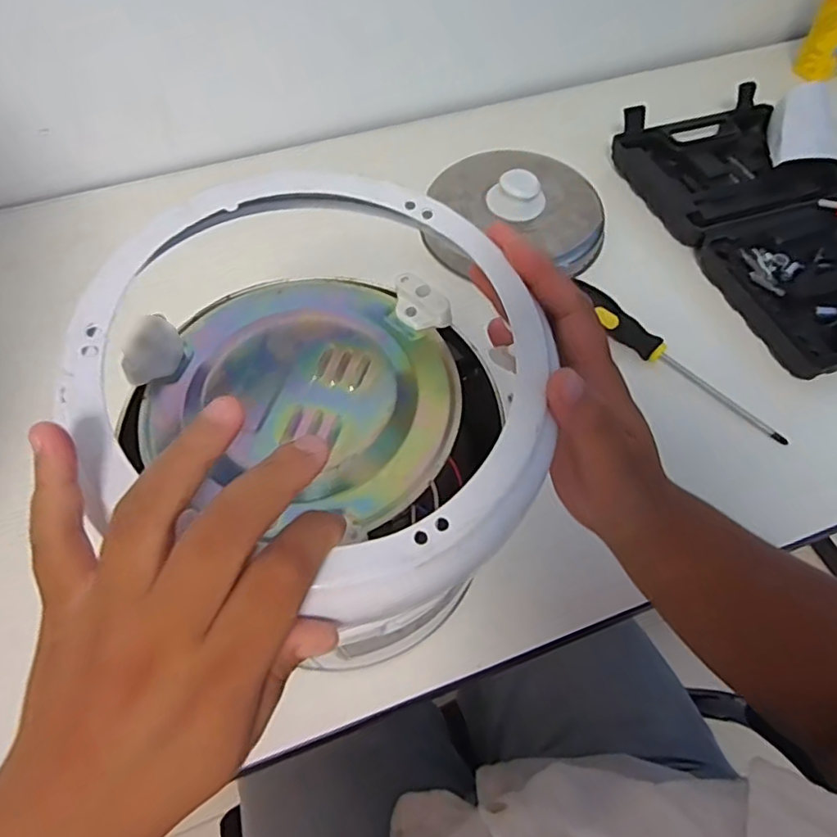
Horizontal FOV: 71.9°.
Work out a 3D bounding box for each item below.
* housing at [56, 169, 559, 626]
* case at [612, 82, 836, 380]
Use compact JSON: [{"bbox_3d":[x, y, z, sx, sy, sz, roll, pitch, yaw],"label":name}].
[{"bbox_3d":[-0.037,-0.025,0.235,0.184,0.039,0.178,1,58,-1],"label":"housing"},{"bbox_3d":[0.359,-0.202,0.581,0.218,0.041,0.352,-16,60,-11],"label":"case"}]

